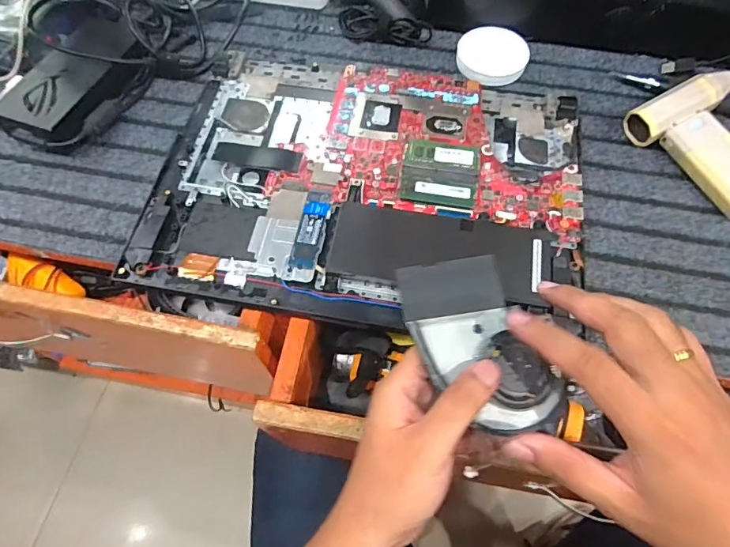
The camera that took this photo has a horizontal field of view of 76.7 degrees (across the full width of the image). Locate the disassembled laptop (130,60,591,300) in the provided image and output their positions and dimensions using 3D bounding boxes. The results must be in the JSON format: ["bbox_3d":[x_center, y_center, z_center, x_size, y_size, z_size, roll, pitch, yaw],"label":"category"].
[{"bbox_3d":[0.003,-0.102,0.444,0.389,0.023,0.268,6,63,3],"label":"disassembled laptop"}]

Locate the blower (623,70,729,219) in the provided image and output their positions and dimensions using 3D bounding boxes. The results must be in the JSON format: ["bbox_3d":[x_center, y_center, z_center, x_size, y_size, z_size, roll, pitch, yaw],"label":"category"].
[{"bbox_3d":[0.344,-0.132,0.447,0.102,0.045,0.143,-32,67,-13],"label":"blower"}]

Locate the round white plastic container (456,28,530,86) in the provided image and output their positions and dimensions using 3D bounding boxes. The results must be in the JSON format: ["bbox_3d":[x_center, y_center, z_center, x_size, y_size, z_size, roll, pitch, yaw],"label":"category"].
[{"bbox_3d":[0.145,-0.245,0.522,0.077,0.018,0.077,0,63,0],"label":"round white plastic container"}]

